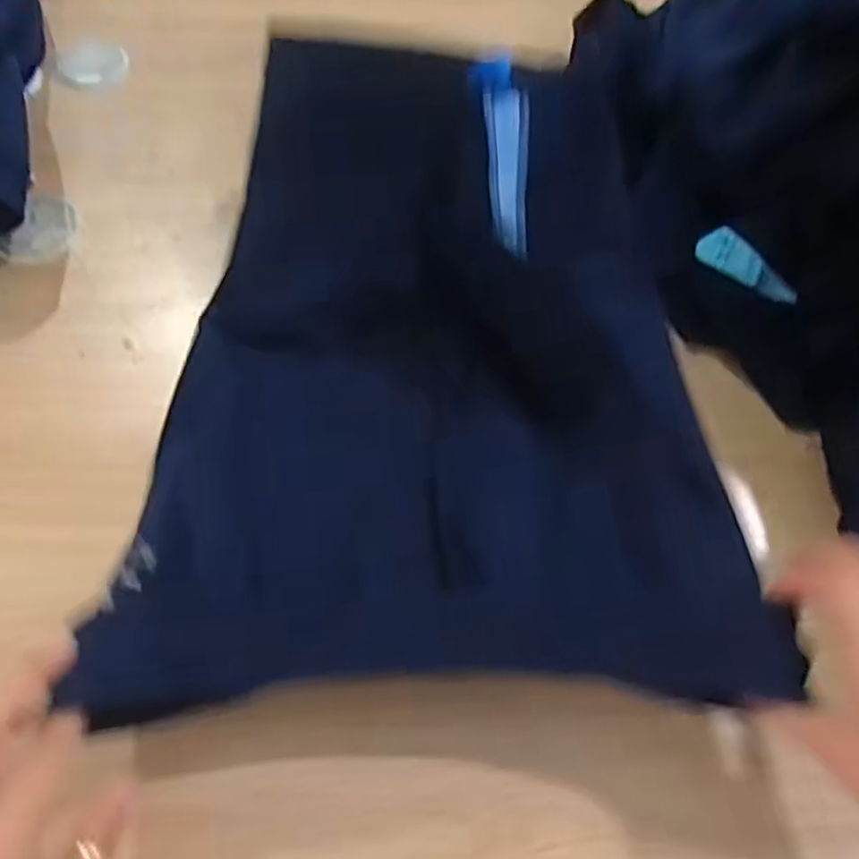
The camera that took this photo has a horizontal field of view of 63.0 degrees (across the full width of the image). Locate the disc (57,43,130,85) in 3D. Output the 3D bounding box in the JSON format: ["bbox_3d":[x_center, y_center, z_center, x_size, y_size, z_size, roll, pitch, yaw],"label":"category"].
[{"bbox_3d":[-0.306,-0.333,0.638,0.060,0.005,0.052,-14,63,-9],"label":"disc"}]

